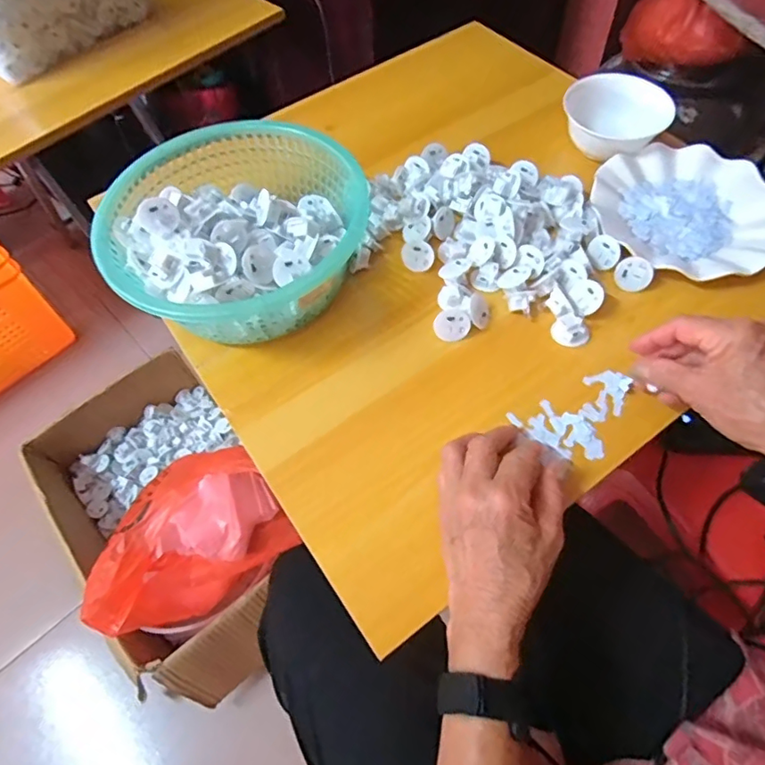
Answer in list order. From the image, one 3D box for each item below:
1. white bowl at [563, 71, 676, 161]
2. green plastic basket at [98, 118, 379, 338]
[{"bbox_3d":[0.260,-0.299,0.599,0.108,0.043,0.108,-2,60,3],"label":"white bowl"},{"bbox_3d":[-0.139,-0.139,0.512,0.216,0.105,0.230,-2,60,3],"label":"green plastic basket"}]

